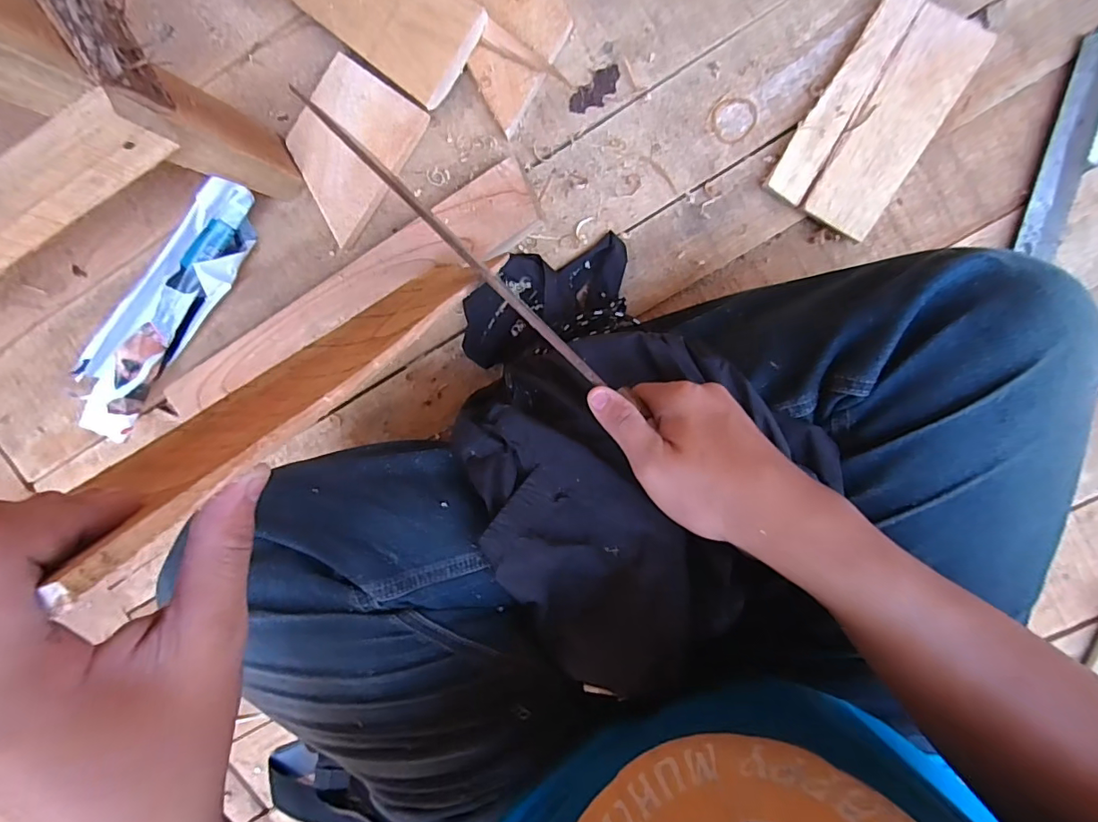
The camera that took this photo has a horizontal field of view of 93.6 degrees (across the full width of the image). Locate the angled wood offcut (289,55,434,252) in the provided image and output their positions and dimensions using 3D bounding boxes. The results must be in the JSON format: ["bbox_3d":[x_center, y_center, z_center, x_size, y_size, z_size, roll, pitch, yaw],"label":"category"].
[{"bbox_3d":[-0.180,-0.230,0.459,0.095,0.019,0.130,34,99,-3],"label":"angled wood offcut"}]

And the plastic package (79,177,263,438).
[{"bbox_3d":[-0.352,-0.087,0.472,0.068,0.055,0.275,36,99,-3],"label":"plastic package"}]

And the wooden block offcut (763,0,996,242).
[{"bbox_3d":[0.272,-0.247,0.434,0.096,0.018,0.177,29,99,-2],"label":"wooden block offcut"}]

